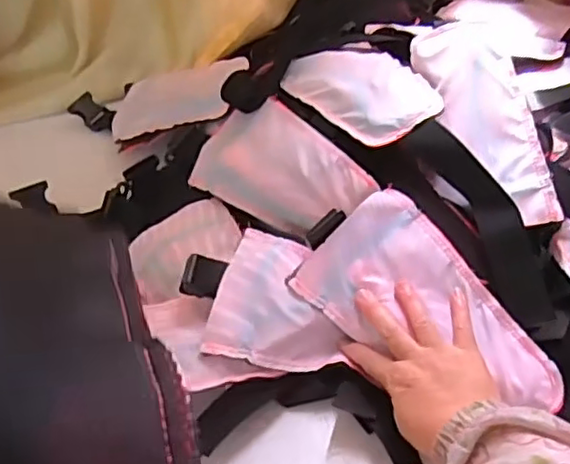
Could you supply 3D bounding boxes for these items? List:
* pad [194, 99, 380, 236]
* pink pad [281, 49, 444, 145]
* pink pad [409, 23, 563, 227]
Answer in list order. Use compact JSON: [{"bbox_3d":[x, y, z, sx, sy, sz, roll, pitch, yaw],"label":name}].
[{"bbox_3d":[-0.007,-0.066,0.682,0.239,0.019,0.121,35,95,39],"label":"pad"},{"bbox_3d":[0.082,-0.161,0.688,0.105,0.040,0.229,-24,46,-17],"label":"pink pad"},{"bbox_3d":[0.199,-0.115,0.615,0.080,0.021,0.246,-14,61,-7],"label":"pink pad"}]

